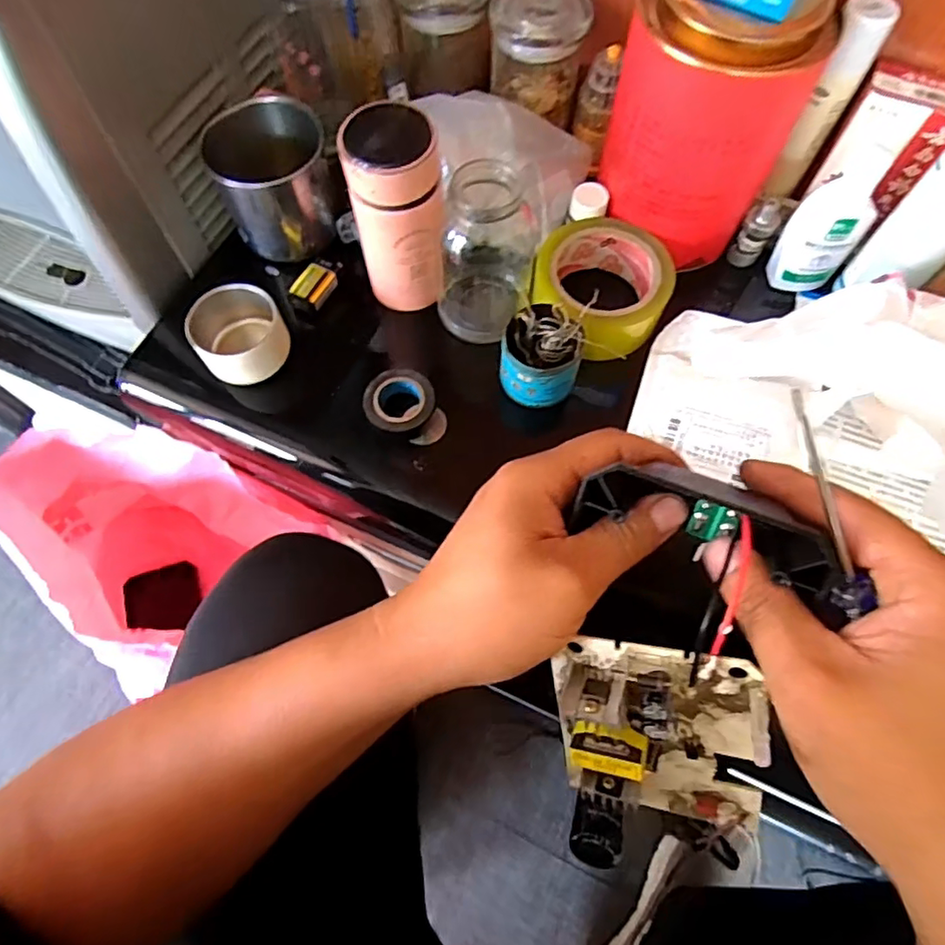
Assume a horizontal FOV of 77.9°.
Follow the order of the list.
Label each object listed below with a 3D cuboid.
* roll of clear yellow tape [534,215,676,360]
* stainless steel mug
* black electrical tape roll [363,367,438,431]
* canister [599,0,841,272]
[{"bbox_3d":[0.102,-0.146,0.462,0.103,0.048,0.103,0,66,0],"label":"roll of clear yellow tape"},{"bbox_3d":[-0.161,-0.238,0.480,0.089,0.090,0.075,-10,67,-5],"label":"stainless steel mug"},{"bbox_3d":[-0.057,-0.053,0.443,0.051,0.019,0.051,0,66,0],"label":"black electrical tape roll"},{"bbox_3d":[0.160,-0.247,0.430,0.119,0.167,0.094,35,71,14],"label":"canister"}]

